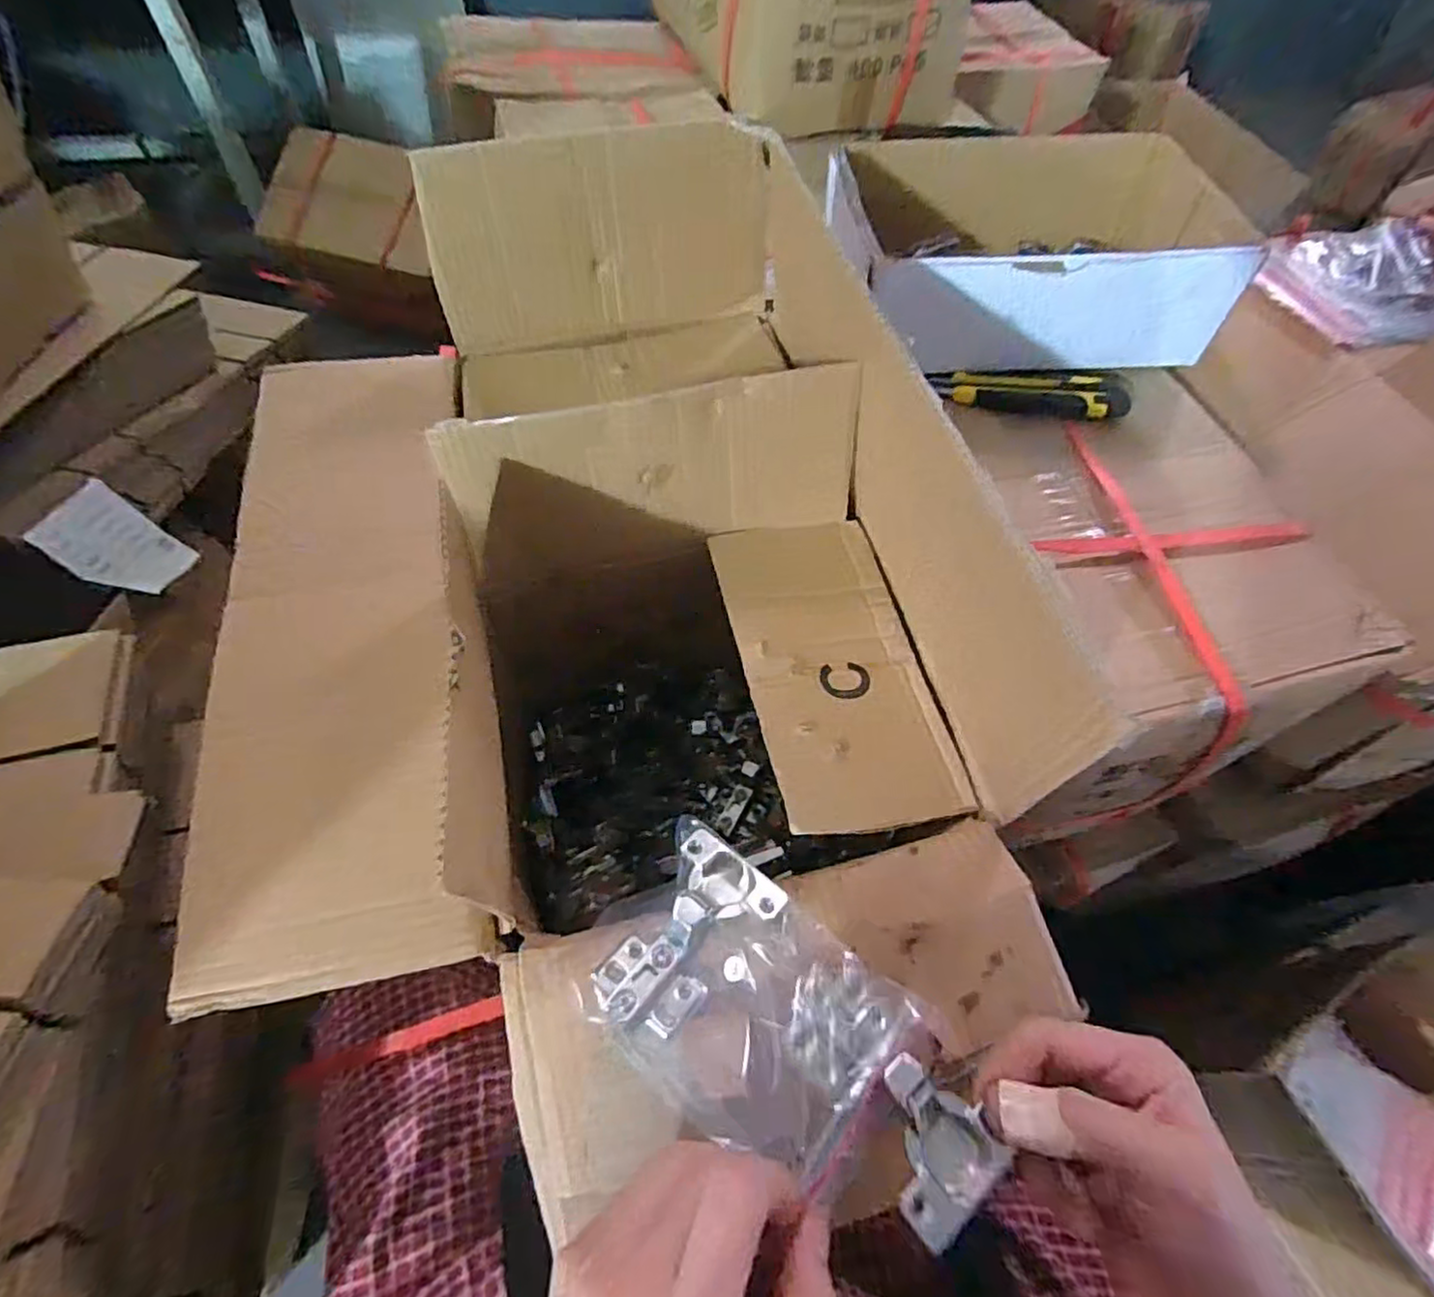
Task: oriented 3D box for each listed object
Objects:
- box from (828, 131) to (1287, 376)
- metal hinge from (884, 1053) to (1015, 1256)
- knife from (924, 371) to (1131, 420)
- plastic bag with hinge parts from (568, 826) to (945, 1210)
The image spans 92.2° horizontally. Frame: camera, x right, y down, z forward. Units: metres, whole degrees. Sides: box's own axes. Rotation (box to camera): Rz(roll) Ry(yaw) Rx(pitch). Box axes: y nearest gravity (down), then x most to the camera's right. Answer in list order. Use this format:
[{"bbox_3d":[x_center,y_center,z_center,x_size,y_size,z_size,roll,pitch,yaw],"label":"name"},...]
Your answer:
[{"bbox_3d":[0.264,-0.343,0.591,0.337,0.087,0.199,5,56,0],"label":"box"},{"bbox_3d":[0.082,0.191,0.269,0.045,0.022,0.053,-28,62,-20],"label":"metal hinge"},{"bbox_3d":[0.260,-0.212,0.578,0.151,0.027,0.045,7,56,1],"label":"knife"},{"bbox_3d":[0.010,0.155,0.313,0.135,0.050,0.102,37,62,19],"label":"plastic bag with hinge parts"}]

